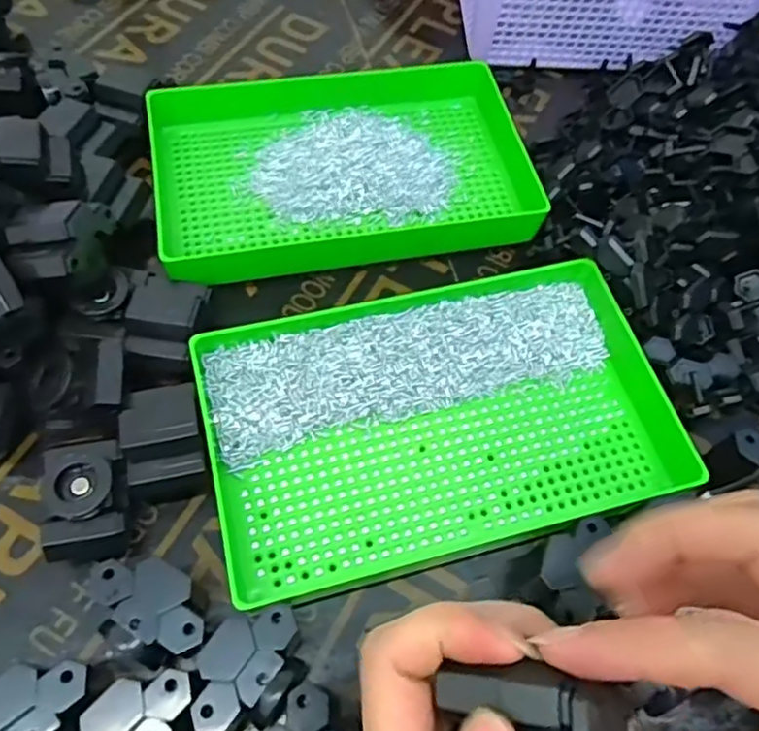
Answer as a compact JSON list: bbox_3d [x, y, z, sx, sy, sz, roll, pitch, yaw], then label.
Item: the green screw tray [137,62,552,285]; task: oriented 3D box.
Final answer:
[{"bbox_3d":[-0.025,-0.140,0.456,0.254,0.035,0.164,-10,62,-9],"label":"green screw tray"}]

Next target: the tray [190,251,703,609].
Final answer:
[{"bbox_3d":[0.030,0.026,0.366,0.240,0.037,0.149,-13,63,-11],"label":"tray"}]

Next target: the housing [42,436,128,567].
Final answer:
[{"bbox_3d":[-0.146,0.067,0.331,0.038,0.041,0.054,-10,62,-9],"label":"housing"}]

